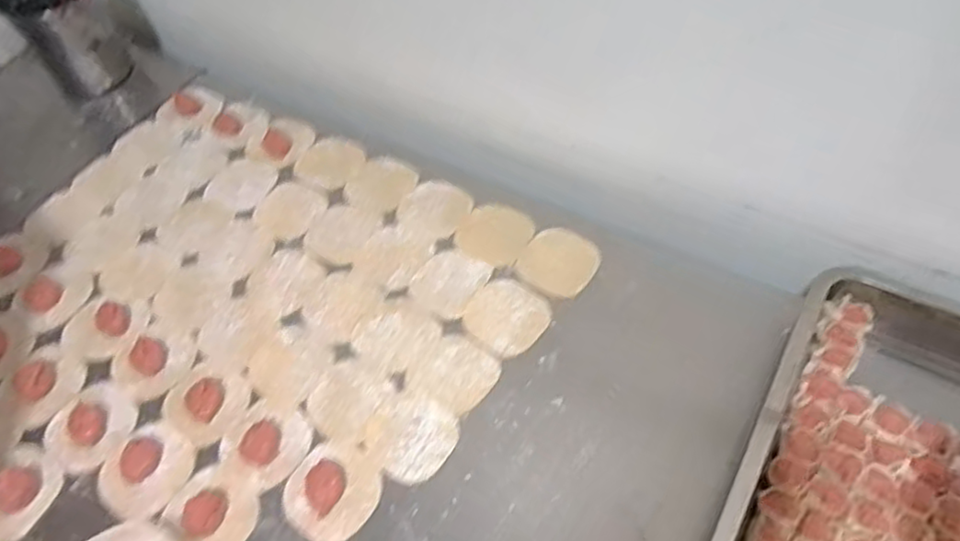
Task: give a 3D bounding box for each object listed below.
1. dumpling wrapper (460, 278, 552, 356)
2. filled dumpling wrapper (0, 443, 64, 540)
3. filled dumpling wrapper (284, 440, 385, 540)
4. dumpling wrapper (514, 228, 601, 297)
[{"bbox_3d":[0.027,0.047,0.682,0.079,0.004,0.084,-2,54,2],"label":"dumpling wrapper"},{"bbox_3d":[-0.422,0.200,0.599,0.076,0.010,0.082,-2,54,2],"label":"filled dumpling wrapper"},{"bbox_3d":[-0.130,0.189,0.581,0.080,0.018,0.081,-2,54,2],"label":"filled dumpling wrapper"},{"bbox_3d":[0.084,-0.010,0.716,0.077,0.004,0.084,-2,54,2],"label":"dumpling wrapper"}]

